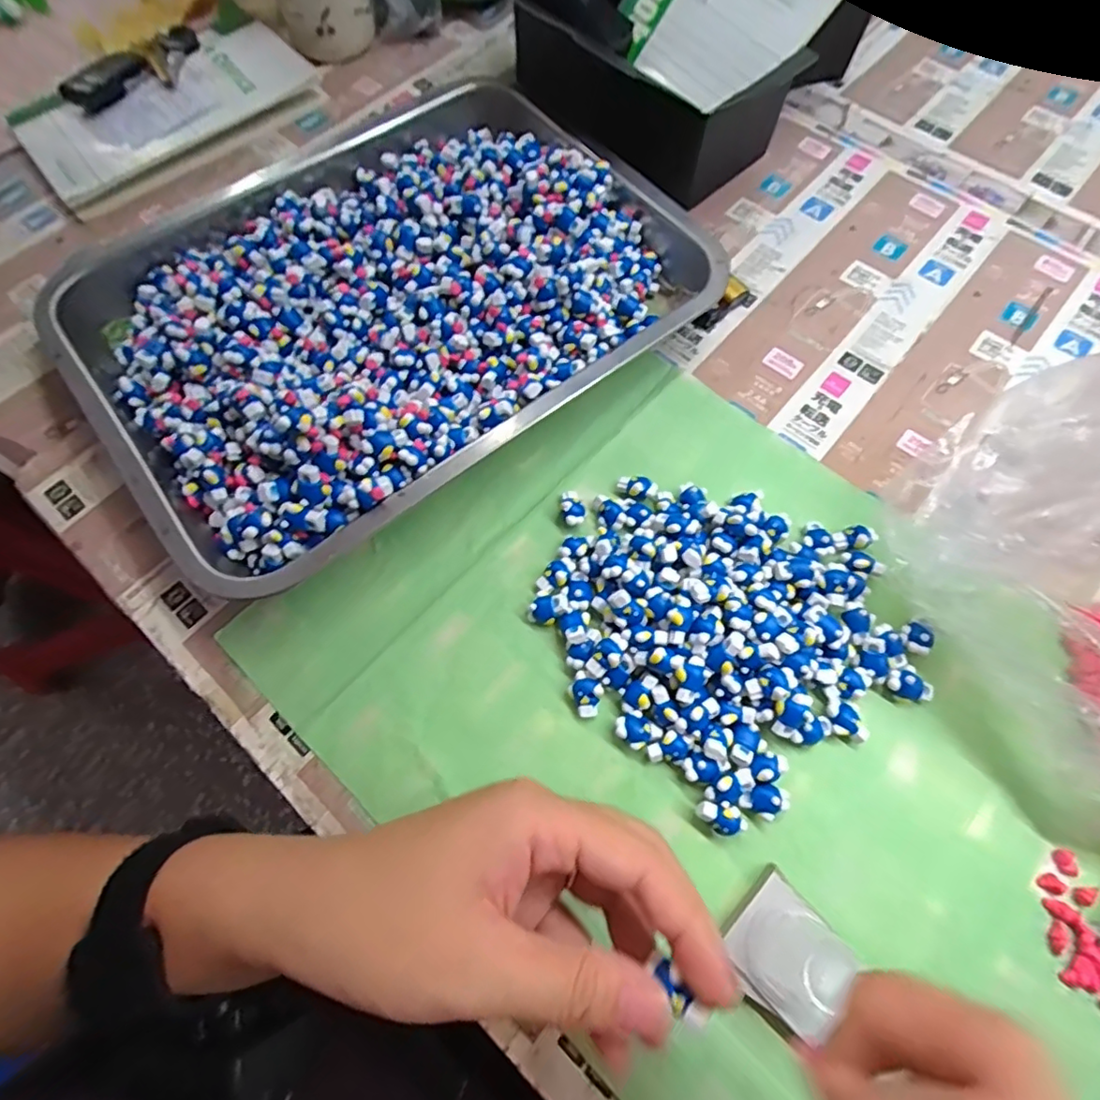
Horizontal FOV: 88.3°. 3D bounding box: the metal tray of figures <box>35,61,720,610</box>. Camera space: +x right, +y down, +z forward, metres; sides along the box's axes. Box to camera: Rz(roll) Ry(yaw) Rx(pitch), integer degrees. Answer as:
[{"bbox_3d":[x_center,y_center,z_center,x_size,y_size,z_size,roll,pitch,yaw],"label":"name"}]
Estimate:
[{"bbox_3d":[-0.098,-0.156,0.346,0.353,0.061,0.273,-38,72,-13],"label":"metal tray of figures"}]

